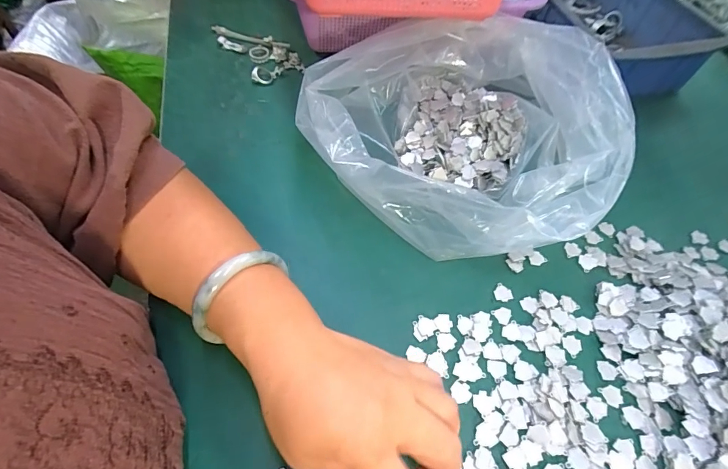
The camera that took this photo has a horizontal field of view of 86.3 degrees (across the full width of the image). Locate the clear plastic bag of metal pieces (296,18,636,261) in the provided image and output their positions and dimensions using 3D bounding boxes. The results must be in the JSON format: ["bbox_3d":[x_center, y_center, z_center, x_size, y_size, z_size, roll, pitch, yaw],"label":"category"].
[{"bbox_3d":[0.079,-0.091,0.348,0.261,0.098,0.225,-6,57,-8],"label":"clear plastic bag of metal pieces"}]

